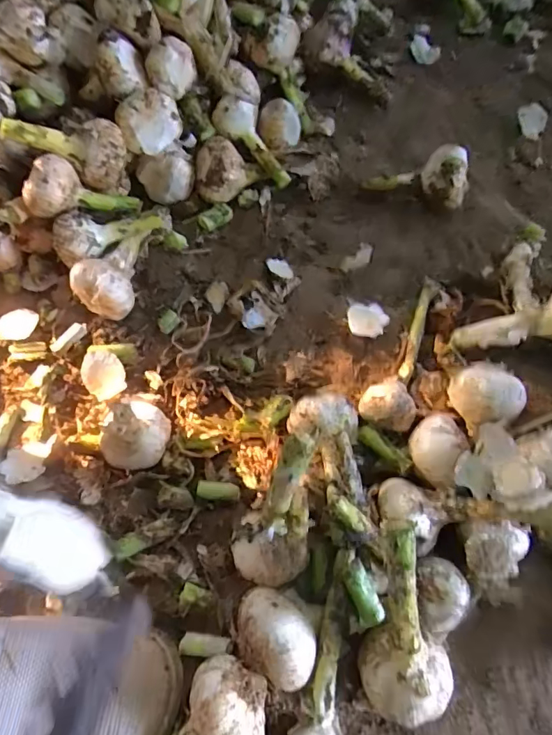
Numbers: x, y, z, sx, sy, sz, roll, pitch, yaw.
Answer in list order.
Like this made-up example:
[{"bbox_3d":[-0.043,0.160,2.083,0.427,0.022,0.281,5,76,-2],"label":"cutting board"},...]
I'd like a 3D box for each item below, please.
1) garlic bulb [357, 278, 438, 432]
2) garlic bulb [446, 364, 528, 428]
[{"bbox_3d":[0.119,-0.016,0.409,0.042,0.035,0.153,26,71,7],"label":"garlic bulb"},{"bbox_3d":[0.167,0.024,0.381,0.042,0.052,0.049,-18,72,-9],"label":"garlic bulb"}]

